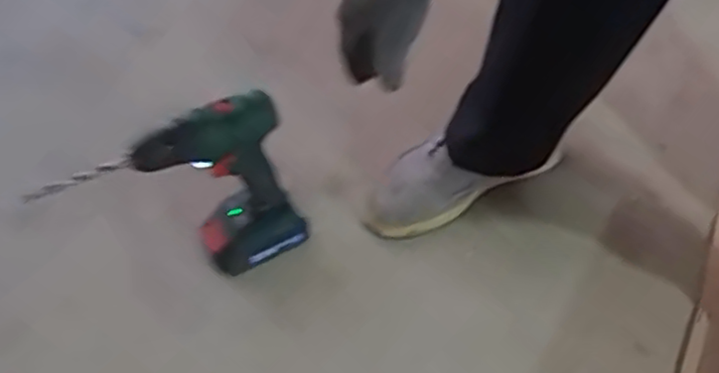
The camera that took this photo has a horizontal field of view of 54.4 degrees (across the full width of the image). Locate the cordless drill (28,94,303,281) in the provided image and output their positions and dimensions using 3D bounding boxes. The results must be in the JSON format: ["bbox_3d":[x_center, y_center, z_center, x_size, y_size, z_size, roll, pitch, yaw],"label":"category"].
[{"bbox_3d":[-0.187,0.022,0.752,0.236,0.216,0.065,-22,53,-15],"label":"cordless drill"}]

